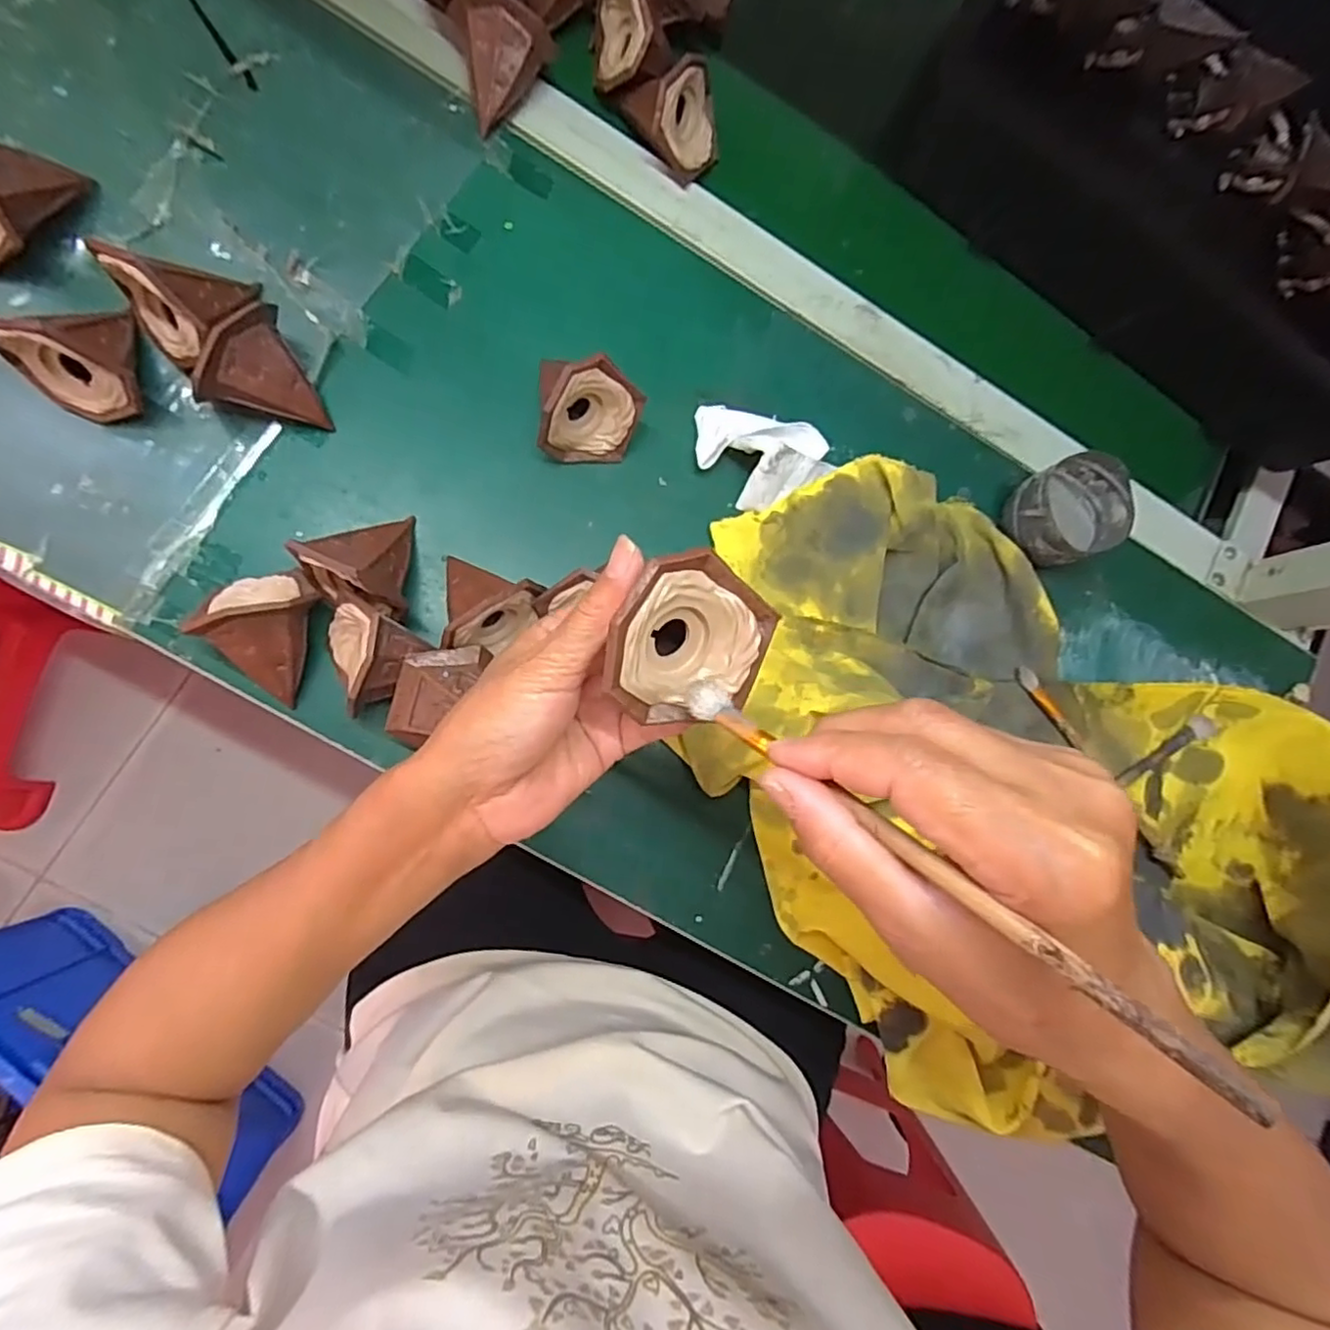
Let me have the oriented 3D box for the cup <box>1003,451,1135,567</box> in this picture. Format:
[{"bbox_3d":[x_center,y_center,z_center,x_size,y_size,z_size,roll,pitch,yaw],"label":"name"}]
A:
[{"bbox_3d":[0.270,-0.103,0.438,0.065,0.049,0.065,1,83,-10],"label":"cup"}]

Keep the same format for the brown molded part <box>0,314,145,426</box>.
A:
[{"bbox_3d":[-0.308,-0.161,0.339,0.057,0.059,0.045,-41,92,-12],"label":"brown molded part"}]

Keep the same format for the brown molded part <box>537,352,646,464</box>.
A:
[{"bbox_3d":[-0.045,-0.161,0.390,0.060,0.056,0.059,1,83,-10],"label":"brown molded part"}]

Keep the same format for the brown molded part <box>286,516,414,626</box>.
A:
[{"bbox_3d":[-0.171,-0.055,0.354,0.052,0.059,0.061,-4,84,-11],"label":"brown molded part"}]

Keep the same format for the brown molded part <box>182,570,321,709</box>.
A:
[{"bbox_3d":[-0.221,-0.020,0.345,0.051,0.048,0.067,15,81,-8],"label":"brown molded part"}]

